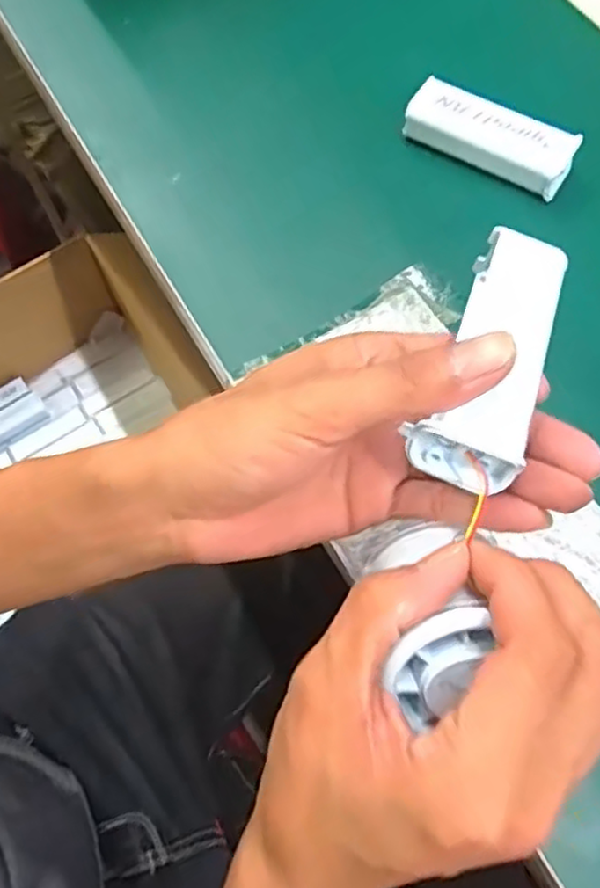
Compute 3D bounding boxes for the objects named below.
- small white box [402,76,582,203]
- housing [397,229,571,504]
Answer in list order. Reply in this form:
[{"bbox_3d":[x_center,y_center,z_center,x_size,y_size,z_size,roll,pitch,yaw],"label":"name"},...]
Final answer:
[{"bbox_3d":[0.114,-0.186,0.422,0.101,0.024,0.030,30,71,13],"label":"small white box"},{"bbox_3d":[0.071,-0.035,0.252,0.035,0.023,0.102,16,69,8],"label":"housing"}]

